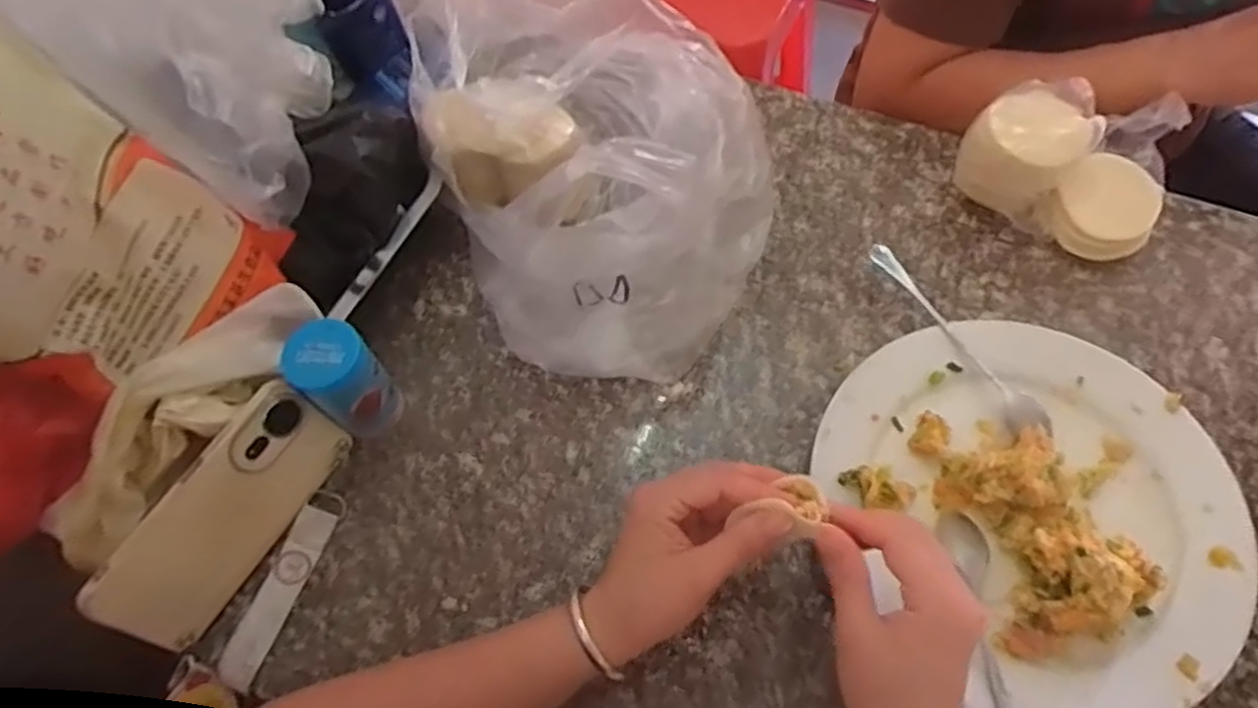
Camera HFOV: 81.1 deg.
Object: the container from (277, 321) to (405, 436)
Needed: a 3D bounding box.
[{"bbox_3d":[-0.189,0.019,0.493,0.049,0.088,0.045,-2,62,3],"label":"container"}]

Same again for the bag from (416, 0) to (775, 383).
[{"bbox_3d":[-0.023,-0.156,0.530,0.222,0.173,0.314,-16,62,-5],"label":"bag"}]

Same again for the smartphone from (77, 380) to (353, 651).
[{"bbox_3d":[-0.253,0.103,0.468,0.008,0.080,0.164,19,66,40],"label":"smartphone"}]

